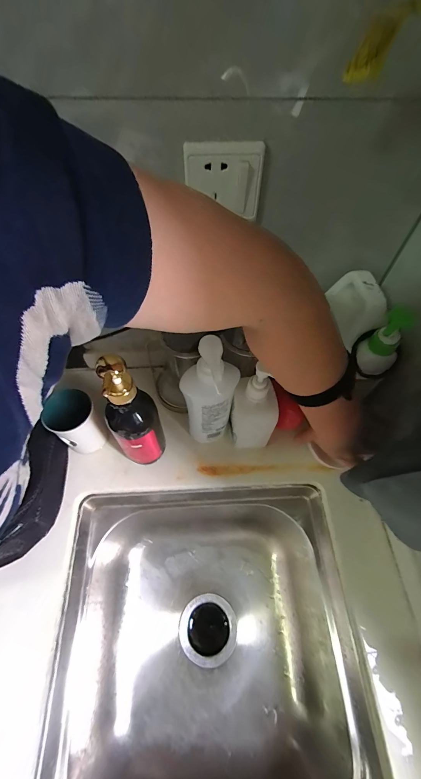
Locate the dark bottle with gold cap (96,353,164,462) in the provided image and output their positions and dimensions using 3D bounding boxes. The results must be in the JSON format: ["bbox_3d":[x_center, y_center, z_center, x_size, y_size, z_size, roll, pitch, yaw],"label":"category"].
[{"bbox_3d":[-0.104,0.045,0.417,0.065,0.249,0.055,-20,62,-12],"label":"dark bottle with gold cap"}]

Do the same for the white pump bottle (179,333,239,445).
[{"bbox_3d":[-0.001,0.016,0.445,0.070,0.235,0.059,6,60,3],"label":"white pump bottle"}]

